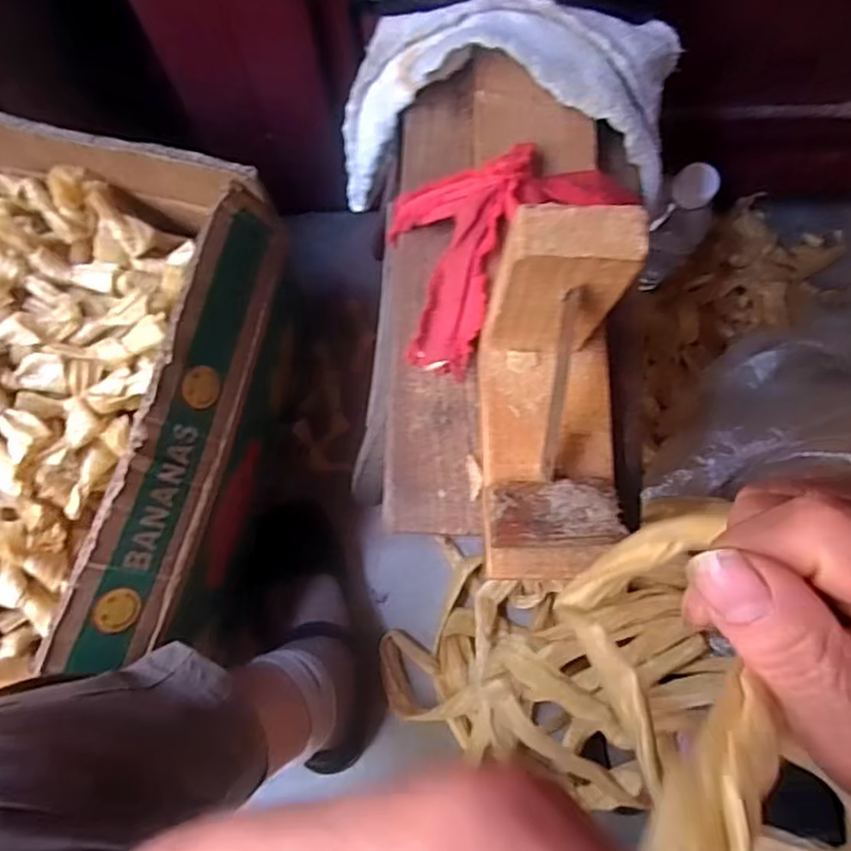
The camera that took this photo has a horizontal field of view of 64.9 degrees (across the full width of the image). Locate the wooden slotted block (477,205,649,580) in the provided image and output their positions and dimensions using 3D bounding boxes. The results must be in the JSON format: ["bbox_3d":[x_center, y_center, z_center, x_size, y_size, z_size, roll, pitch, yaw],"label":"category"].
[{"bbox_3d":[0.057,-0.007,0.270,0.059,0.119,0.120,-1,81,-1],"label":"wooden slotted block"}]

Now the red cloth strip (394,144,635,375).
[{"bbox_3d":[0.040,-0.081,0.320,0.107,0.039,0.095,-8,81,-2],"label":"red cloth strip"}]

